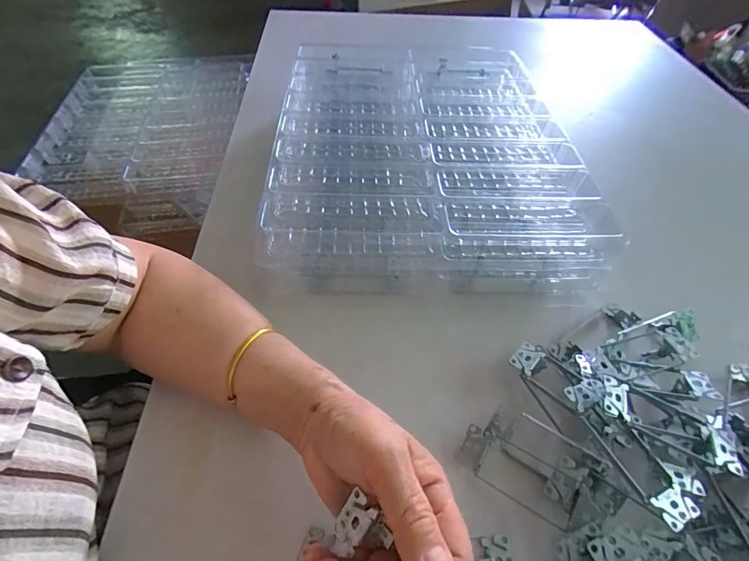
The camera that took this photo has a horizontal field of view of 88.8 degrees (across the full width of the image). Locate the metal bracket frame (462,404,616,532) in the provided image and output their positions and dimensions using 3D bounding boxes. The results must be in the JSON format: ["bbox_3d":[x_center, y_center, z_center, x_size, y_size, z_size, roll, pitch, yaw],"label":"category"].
[{"bbox_3d":[0.119,0.140,0.298,0.094,0.019,0.061,28,57,20],"label":"metal bracket frame"}]

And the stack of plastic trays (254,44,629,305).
[{"bbox_3d":[0.062,-0.165,0.496,0.343,0.084,0.411,-1,52,-1],"label":"stack of plastic trays"}]

